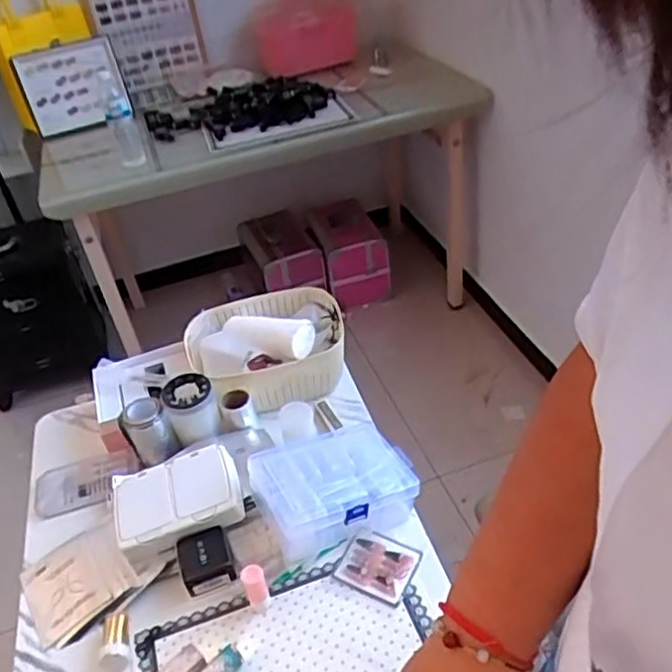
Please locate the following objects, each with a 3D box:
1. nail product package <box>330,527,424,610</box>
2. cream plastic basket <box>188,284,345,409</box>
[{"bbox_3d":[0.043,0.243,0.716,0.078,0.011,0.066,16,45,27],"label":"nail product package"},{"bbox_3d":[-0.094,0.020,0.940,0.213,0.081,0.162,-17,40,-10],"label":"cream plastic basket"}]

